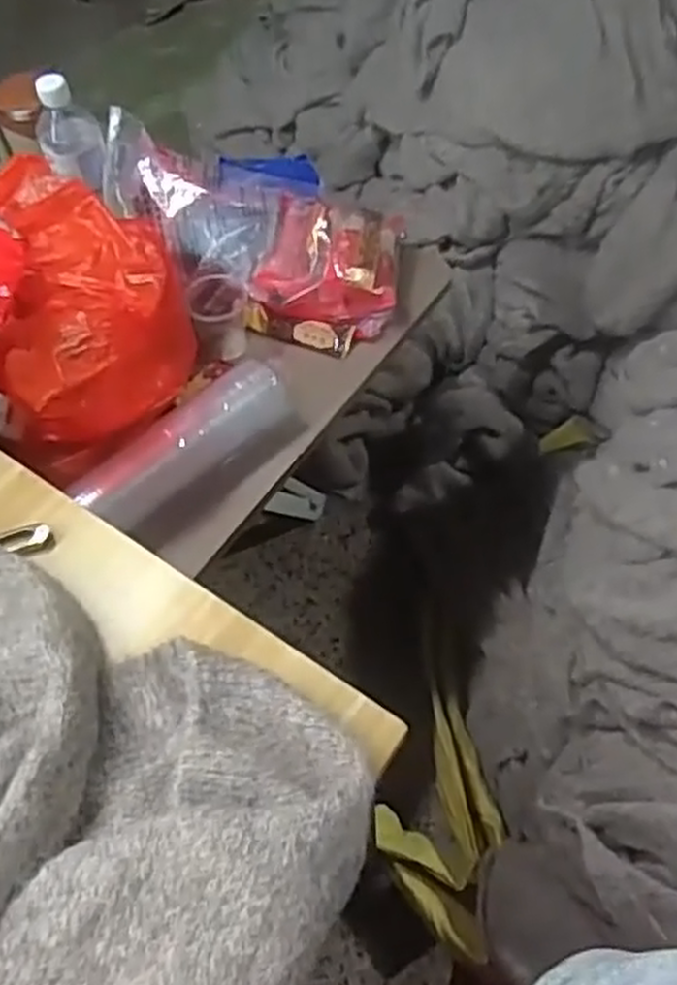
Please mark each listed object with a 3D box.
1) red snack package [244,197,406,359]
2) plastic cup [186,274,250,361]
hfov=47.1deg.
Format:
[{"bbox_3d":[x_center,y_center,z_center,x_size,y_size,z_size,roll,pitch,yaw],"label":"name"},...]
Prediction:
[{"bbox_3d":[-0.005,-0.261,0.891,0.153,0.076,0.192,12,59,10],"label":"red snack package"},{"bbox_3d":[-0.130,-0.197,0.876,0.066,0.067,0.073,-16,58,-7],"label":"plastic cup"}]

